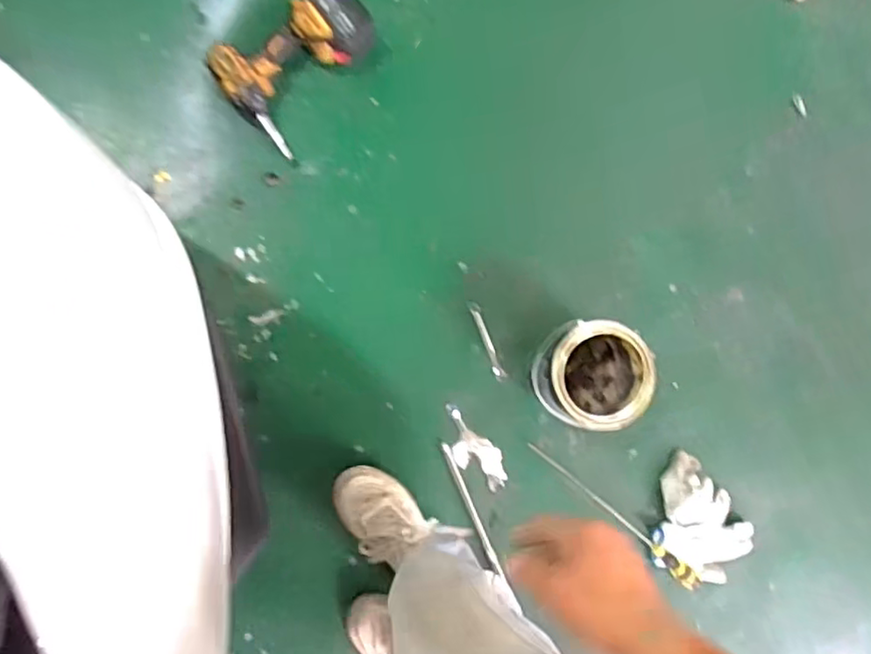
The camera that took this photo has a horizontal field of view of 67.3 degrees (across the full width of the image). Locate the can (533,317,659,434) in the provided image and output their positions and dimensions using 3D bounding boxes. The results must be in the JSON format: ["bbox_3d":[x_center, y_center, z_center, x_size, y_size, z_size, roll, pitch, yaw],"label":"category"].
[{"bbox_3d":[0.256,0.079,1.074,0.177,0.177,0.163,0,88,-6],"label":"can"}]

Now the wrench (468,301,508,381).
[{"bbox_3d":[0.091,0.024,1.140,0.020,0.004,0.146,-21,90,-6],"label":"wrench"}]

